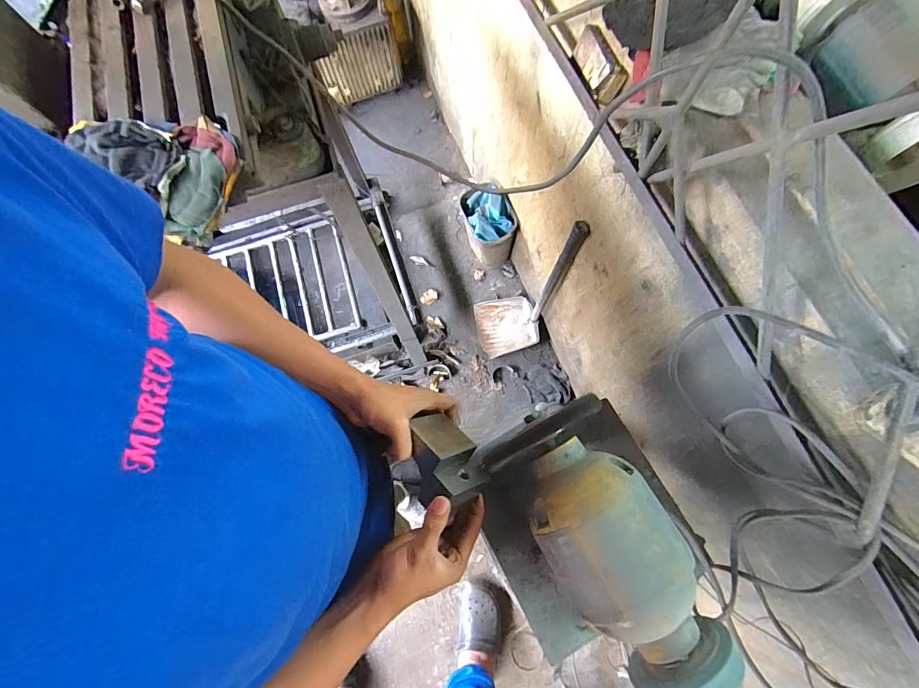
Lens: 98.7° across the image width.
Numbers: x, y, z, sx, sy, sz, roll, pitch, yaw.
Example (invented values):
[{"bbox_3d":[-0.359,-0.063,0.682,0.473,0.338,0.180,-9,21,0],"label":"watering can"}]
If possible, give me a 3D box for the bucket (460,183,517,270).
[{"bbox_3d":[0.102,-0.407,1.431,0.162,0.264,0.222,-13,74,-2],"label":"bucket"}]

